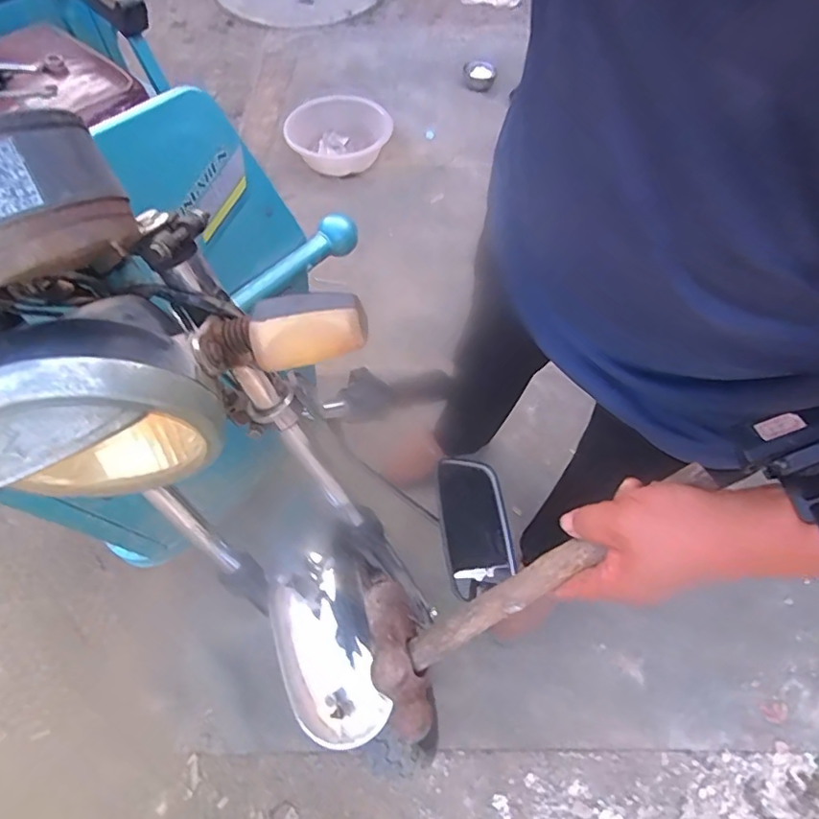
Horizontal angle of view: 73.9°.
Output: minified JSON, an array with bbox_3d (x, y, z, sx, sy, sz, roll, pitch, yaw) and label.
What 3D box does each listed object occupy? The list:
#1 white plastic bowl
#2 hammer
[{"bbox_3d":[-0.221,-0.870,1.717,0.332,0.114,0.248,6,60,2],"label":"white plastic bowl"},{"bbox_3d":[0.085,0.126,0.422,0.298,0.035,0.121,-40,62,18],"label":"hammer"}]

